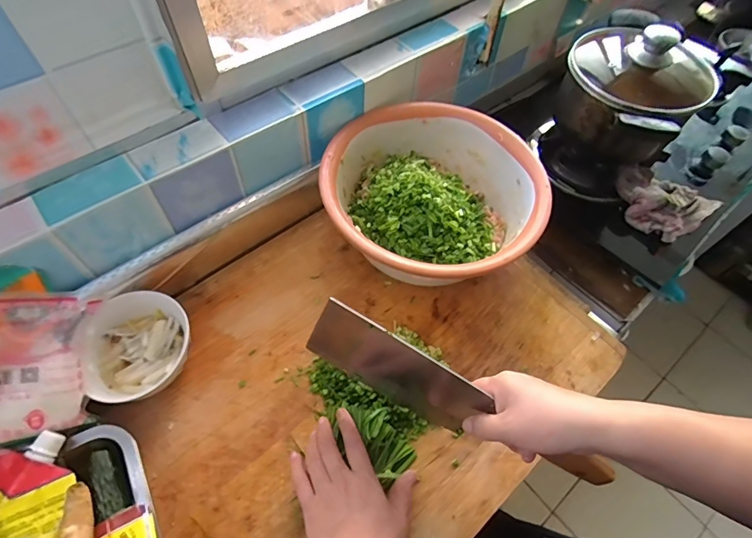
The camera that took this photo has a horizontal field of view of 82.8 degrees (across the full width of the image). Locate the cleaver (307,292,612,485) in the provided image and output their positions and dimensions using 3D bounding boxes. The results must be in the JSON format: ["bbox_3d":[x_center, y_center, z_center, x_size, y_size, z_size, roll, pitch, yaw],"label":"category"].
[{"bbox_3d":[0.069,0.124,0.402,0.284,0.105,0.019,29,60,4],"label":"cleaver"}]

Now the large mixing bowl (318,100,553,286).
[{"bbox_3d":[0.074,-0.093,0.599,0.281,0.112,0.273,1,58,-2],"label":"large mixing bowl"}]

